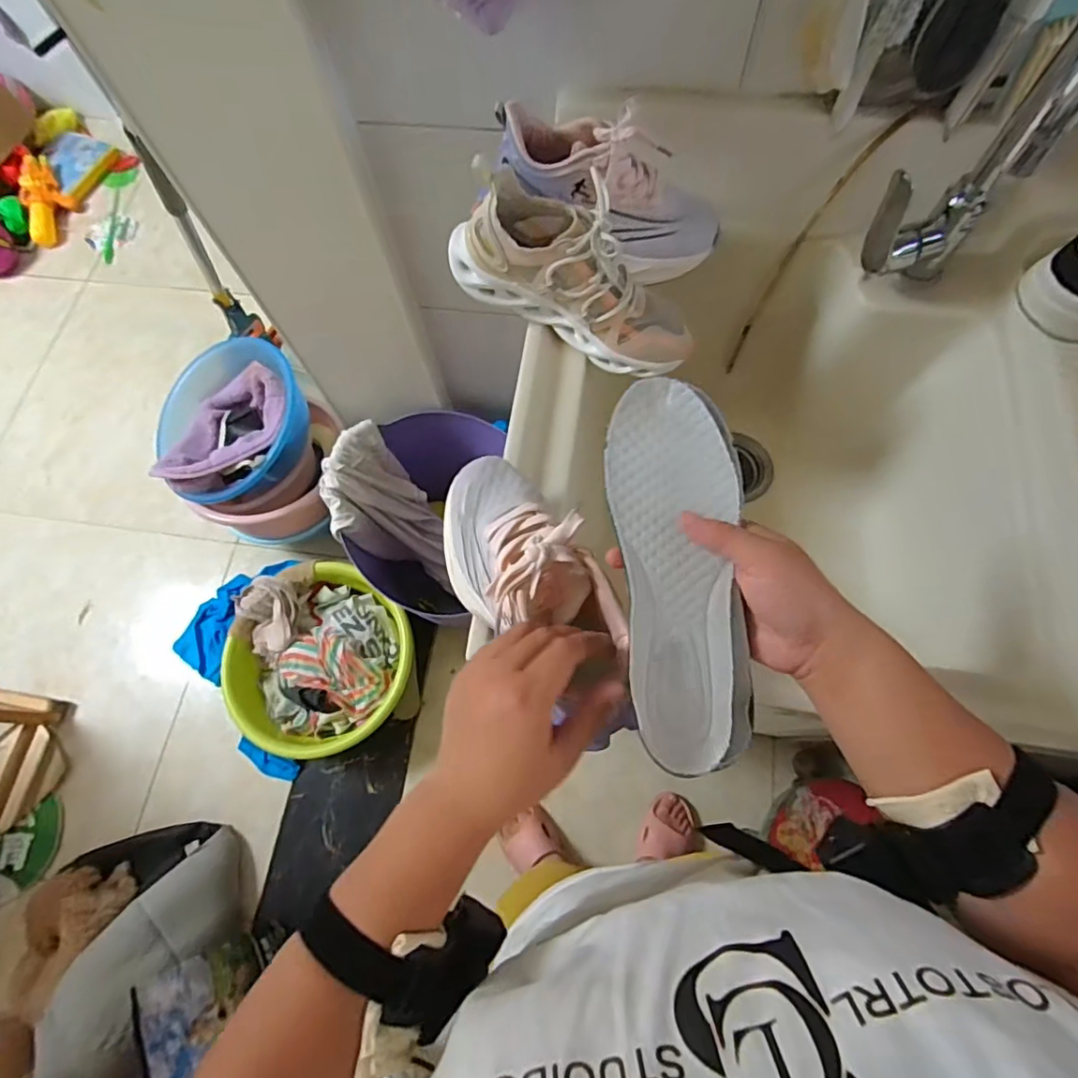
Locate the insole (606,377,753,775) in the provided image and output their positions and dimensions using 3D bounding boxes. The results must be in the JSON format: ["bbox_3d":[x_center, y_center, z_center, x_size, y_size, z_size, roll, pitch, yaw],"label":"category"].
[{"bbox_3d":[0.085,0.017,0.335,0.077,0.021,0.223,-4,82,-3],"label":"insole"}]

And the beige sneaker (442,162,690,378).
[{"bbox_3d":[0.045,-0.252,0.546,0.242,0.121,0.084,28,69,-13],"label":"beige sneaker"}]

